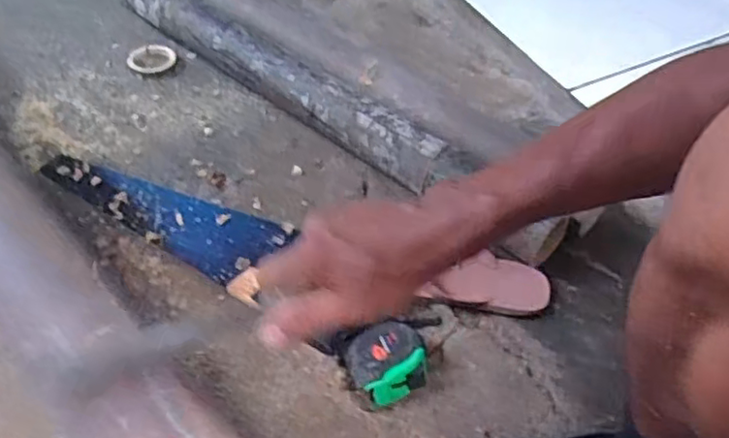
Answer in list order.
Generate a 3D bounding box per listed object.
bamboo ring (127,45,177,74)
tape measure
[{"bbox_3d":[-0.316,-0.238,0.951,0.070,0.011,0.070,2,50,-2],"label":"bamboo ring"},{"bbox_3d":[0.021,0.143,0.628,0.075,0.039,0.068,-12,52,-13],"label":"tape measure"}]

